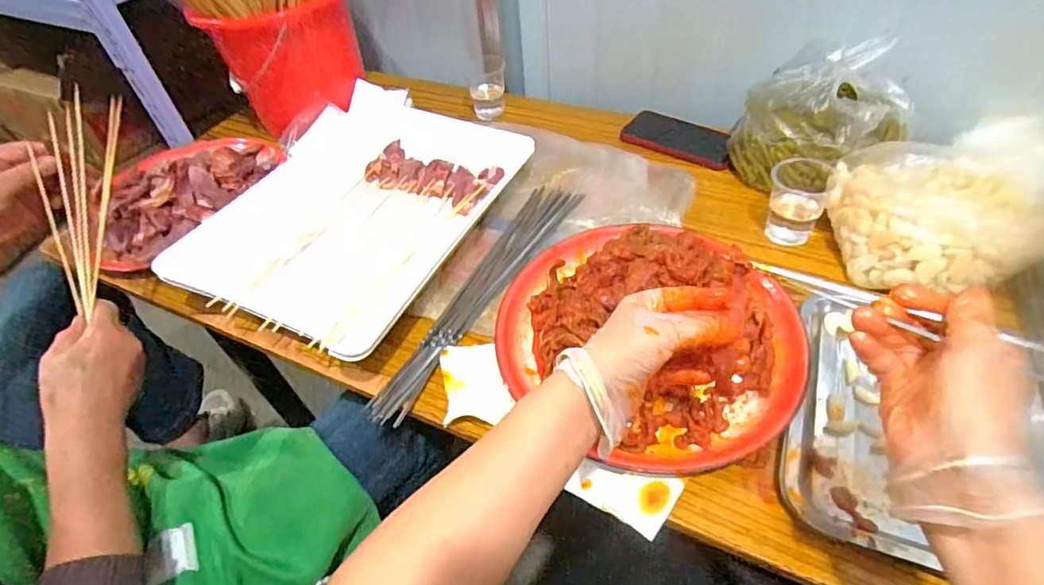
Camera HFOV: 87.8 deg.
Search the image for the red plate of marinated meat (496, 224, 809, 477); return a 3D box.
[{"bbox_3d":[0.122,0.025,0.526,0.286,0.070,0.265,27,57,26],"label":"red plate of marinated meat"}]

